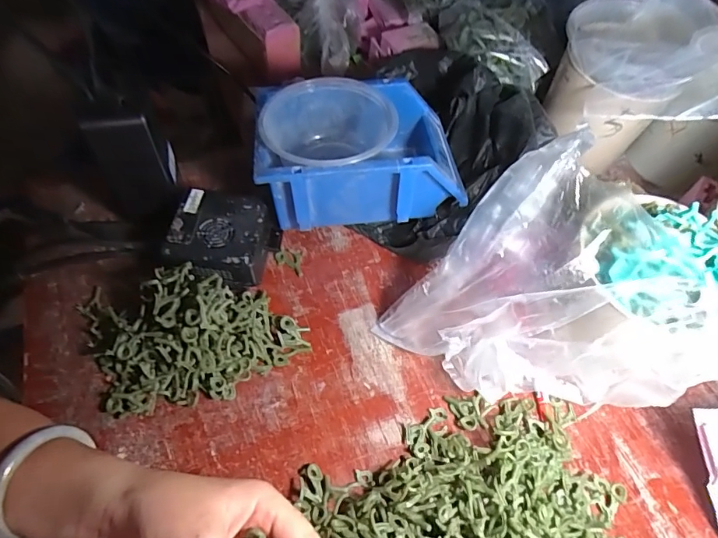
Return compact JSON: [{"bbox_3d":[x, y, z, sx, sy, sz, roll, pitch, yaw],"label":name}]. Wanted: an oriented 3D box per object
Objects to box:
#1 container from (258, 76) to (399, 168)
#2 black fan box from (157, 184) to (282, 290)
[{"bbox_3d":[-0.033,-0.114,0.412,0.105,0.072,0.117,10,59,2],"label":"container"},{"bbox_3d":[-0.119,-0.026,0.411,0.089,0.056,0.083,3,59,-2],"label":"black fan box"}]

